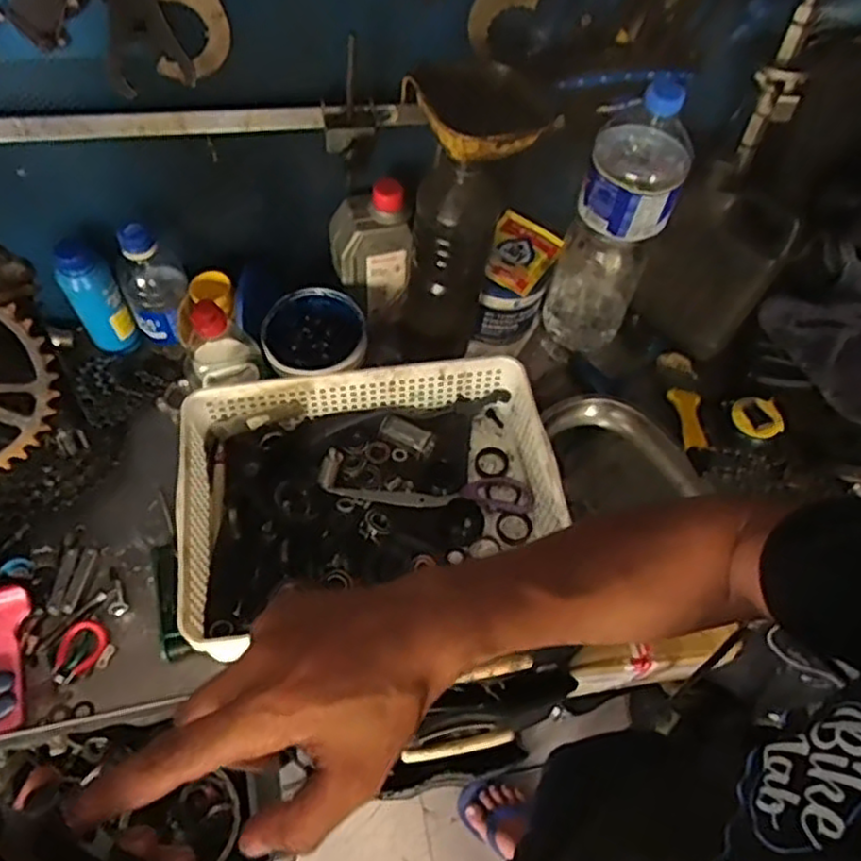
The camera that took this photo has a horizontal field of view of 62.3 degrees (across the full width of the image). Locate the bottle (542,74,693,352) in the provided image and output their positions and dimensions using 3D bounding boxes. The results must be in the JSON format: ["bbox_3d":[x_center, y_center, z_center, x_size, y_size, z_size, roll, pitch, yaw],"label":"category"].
[{"bbox_3d":[0.185,-0.204,0.717,0.090,0.294,0.096,19,59,8],"label":"bottle"}]

